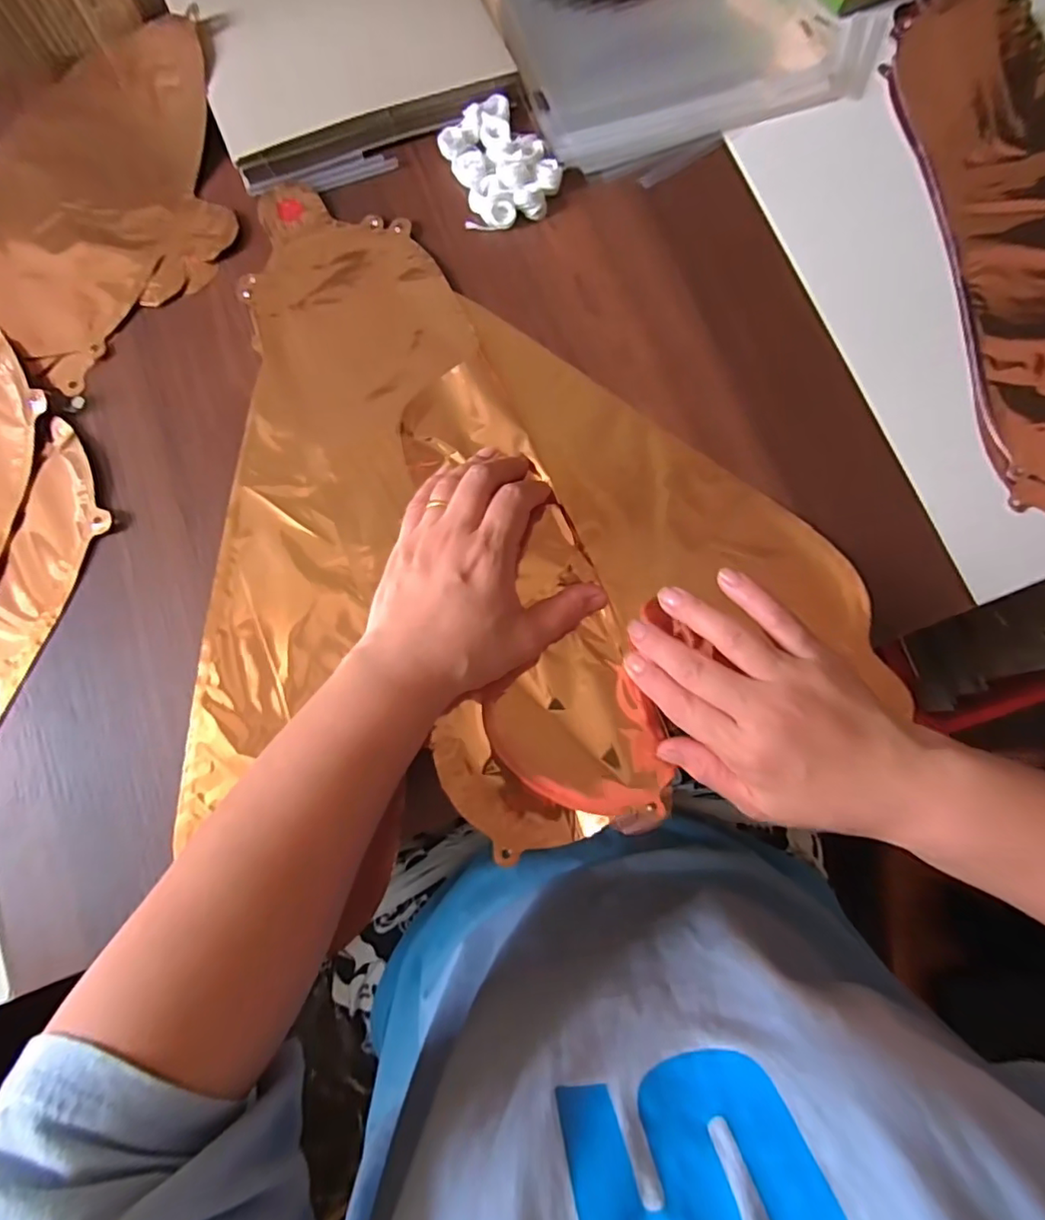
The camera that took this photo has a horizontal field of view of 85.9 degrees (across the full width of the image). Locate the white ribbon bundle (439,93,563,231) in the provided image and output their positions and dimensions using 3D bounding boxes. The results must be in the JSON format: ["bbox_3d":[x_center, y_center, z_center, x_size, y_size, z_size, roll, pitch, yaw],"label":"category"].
[{"bbox_3d":[-0.016,-0.301,0.375,0.065,0.019,0.088,-18,79,-5],"label":"white ribbon bundle"}]

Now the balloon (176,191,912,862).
[{"bbox_3d":[0.012,-0.064,0.335,0.376,0.018,0.372,1,78,-1],"label":"balloon"}]

